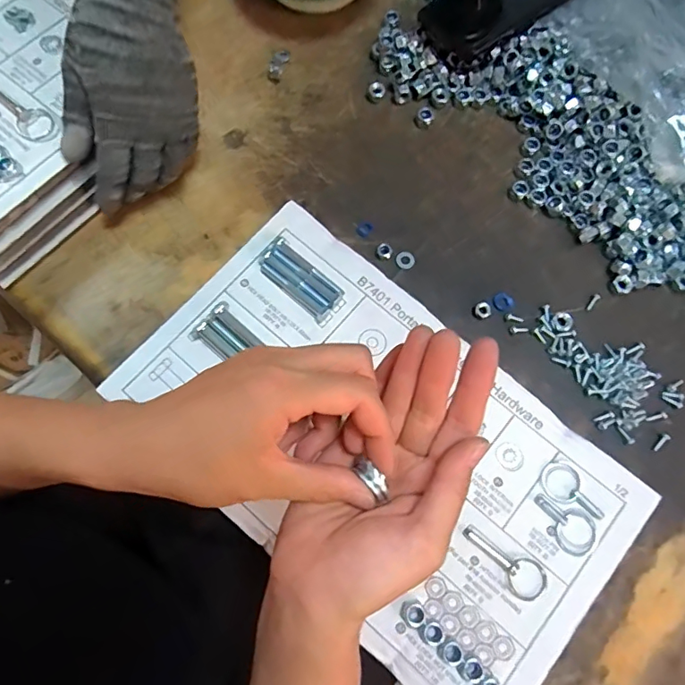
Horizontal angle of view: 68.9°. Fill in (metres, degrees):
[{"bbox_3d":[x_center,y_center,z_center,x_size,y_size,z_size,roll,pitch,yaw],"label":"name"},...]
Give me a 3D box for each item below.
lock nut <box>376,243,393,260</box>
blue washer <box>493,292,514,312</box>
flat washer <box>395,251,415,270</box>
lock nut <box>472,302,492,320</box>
[{"bbox_3d":[0.036,-0.078,0.432,0.013,0.009,0.012,0,76,0],"label":"lock nut"},{"bbox_3d":[0.136,-0.035,0.424,0.016,0.004,0.015,0,76,0],"label":"blue washer"},{"bbox_3d":[0.054,-0.071,0.431,0.016,0.004,0.017,0,76,0],"label":"flat washer"},{"bbox_3d":[0.116,-0.026,0.417,0.013,0.007,0.014,0,76,0],"label":"lock nut"}]

